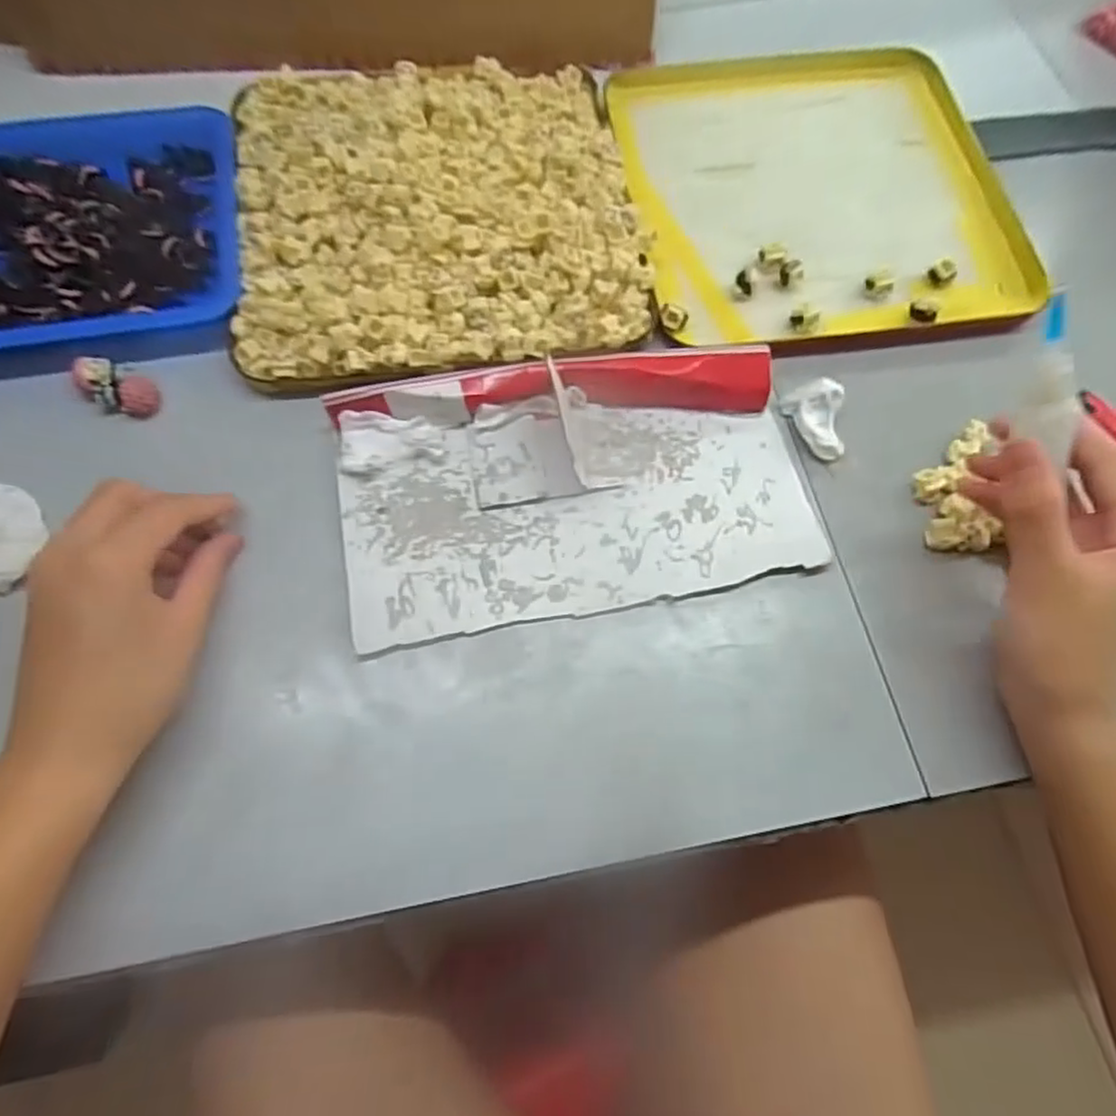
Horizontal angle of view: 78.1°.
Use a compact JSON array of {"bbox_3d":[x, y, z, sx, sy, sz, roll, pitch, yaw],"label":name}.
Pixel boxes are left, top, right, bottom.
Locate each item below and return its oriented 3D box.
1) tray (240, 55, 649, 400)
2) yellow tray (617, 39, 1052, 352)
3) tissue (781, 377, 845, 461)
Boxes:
[{"bbox_3d":[-0.072,-0.217,0.409,0.231,0.028,0.234,-8,67,-5],"label":"tray"},{"bbox_3d":[0.164,-0.239,0.451,0.232,0.032,0.234,-7,67,-4],"label":"yellow tray"},{"bbox_3d":[0.144,-0.076,0.375,0.027,0.016,0.042,-14,68,-7],"label":"tissue"}]

